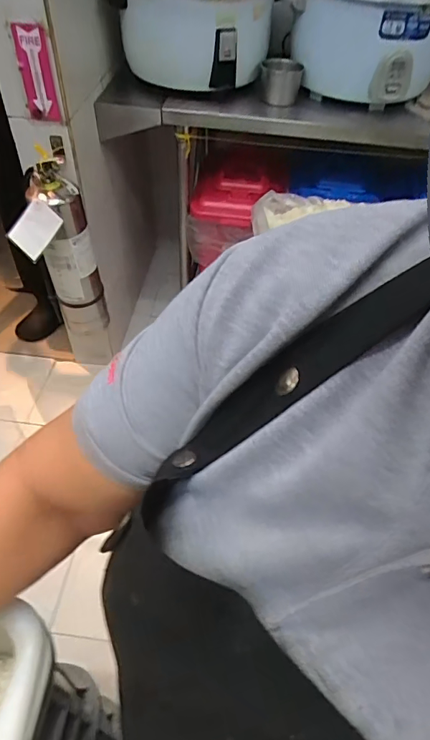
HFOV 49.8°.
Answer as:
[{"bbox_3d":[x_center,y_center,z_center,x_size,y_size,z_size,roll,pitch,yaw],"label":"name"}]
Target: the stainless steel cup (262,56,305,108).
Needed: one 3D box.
[{"bbox_3d":[0.190,-0.835,1.340,0.113,0.098,0.097,5,48,2],"label":"stainless steel cup"}]

